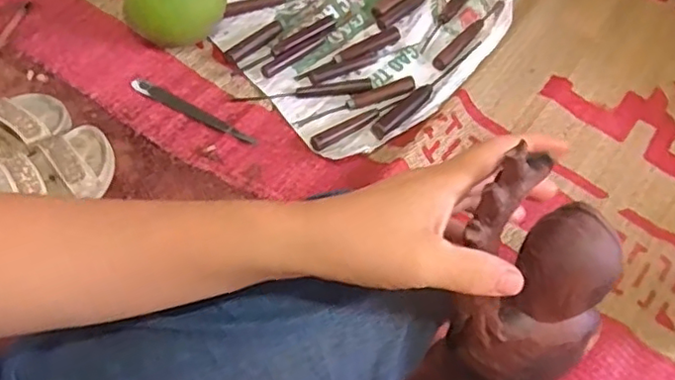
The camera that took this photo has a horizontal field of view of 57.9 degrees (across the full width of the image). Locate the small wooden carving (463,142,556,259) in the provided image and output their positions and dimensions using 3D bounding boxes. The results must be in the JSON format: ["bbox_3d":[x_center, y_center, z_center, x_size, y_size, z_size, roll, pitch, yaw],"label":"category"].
[{"bbox_3d":[0.085,0.006,0.312,0.021,0.015,0.056,35,96,14],"label":"small wooden carving"}]

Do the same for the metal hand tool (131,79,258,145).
[{"bbox_3d":[-0.196,-0.109,0.835,0.193,0.011,0.018,24,62,9],"label":"metal hand tool"}]

